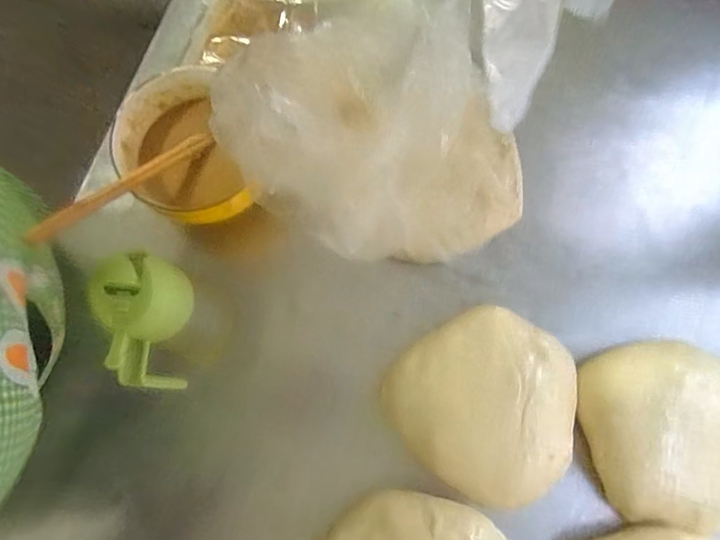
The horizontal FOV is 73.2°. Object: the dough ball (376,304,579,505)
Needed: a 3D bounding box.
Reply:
[{"bbox_3d":[0.119,0.124,0.448,0.164,0.047,0.160,0,75,1],"label":"dough ball"}]

